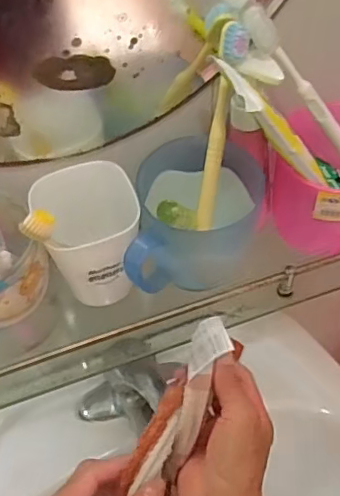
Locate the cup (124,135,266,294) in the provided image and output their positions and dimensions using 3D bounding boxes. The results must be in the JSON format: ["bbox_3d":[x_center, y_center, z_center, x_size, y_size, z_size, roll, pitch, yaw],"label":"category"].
[{"bbox_3d":[0.021,-0.017,0.404,0.084,0.074,0.103,4,53,8],"label":"cup"}]

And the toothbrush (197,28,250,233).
[{"bbox_3d":[0.034,-0.079,0.389,0.018,0.143,0.010,16,28,16],"label":"toothbrush"}]

